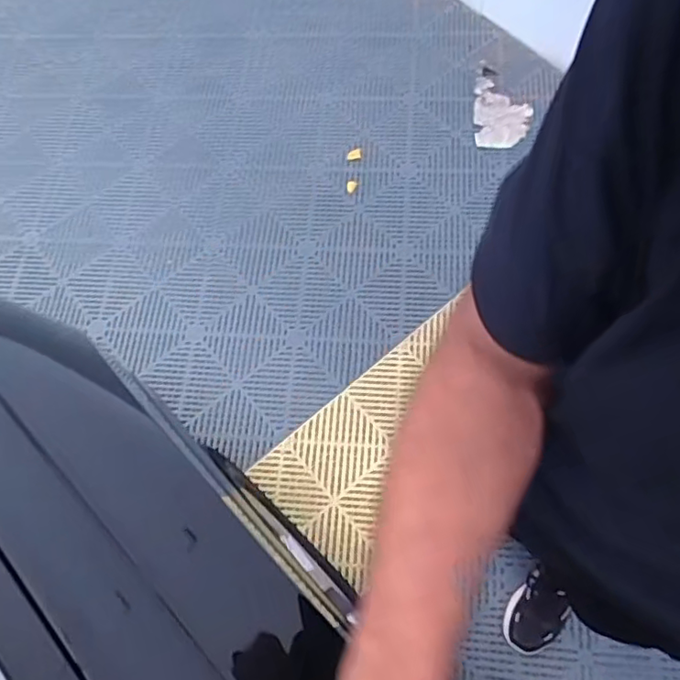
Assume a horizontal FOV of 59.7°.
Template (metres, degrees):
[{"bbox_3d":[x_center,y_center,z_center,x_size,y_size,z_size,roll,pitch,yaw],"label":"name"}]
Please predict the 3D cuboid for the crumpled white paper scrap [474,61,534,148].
[{"bbox_3d":[0.472,-0.687,1.729,0.155,0.021,0.289,2,67,5],"label":"crumpled white paper scrap"}]

